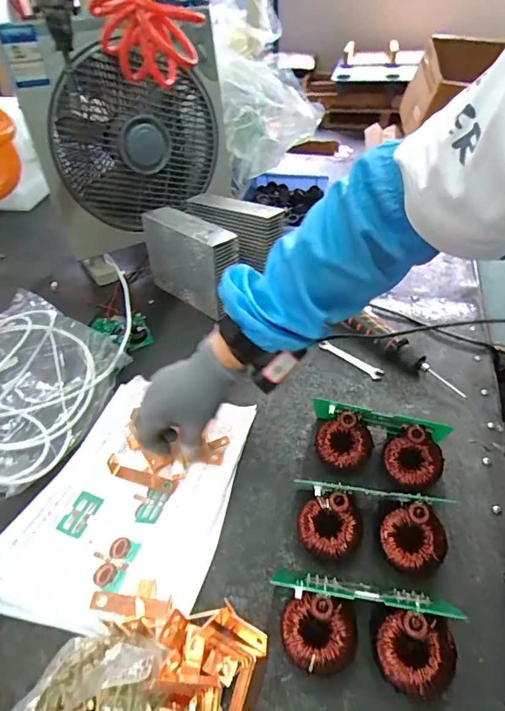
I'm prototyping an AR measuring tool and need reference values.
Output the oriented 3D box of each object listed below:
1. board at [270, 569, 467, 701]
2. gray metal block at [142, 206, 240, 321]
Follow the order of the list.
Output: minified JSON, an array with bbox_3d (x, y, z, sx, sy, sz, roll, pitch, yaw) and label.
[{"bbox_3d":[0.097,0.247,0.397,0.162,0.072,0.078,9,45,12],"label":"board"},{"bbox_3d":[-0.118,-0.178,0.800,0.200,0.154,0.067,32,53,31],"label":"gray metal block"}]

